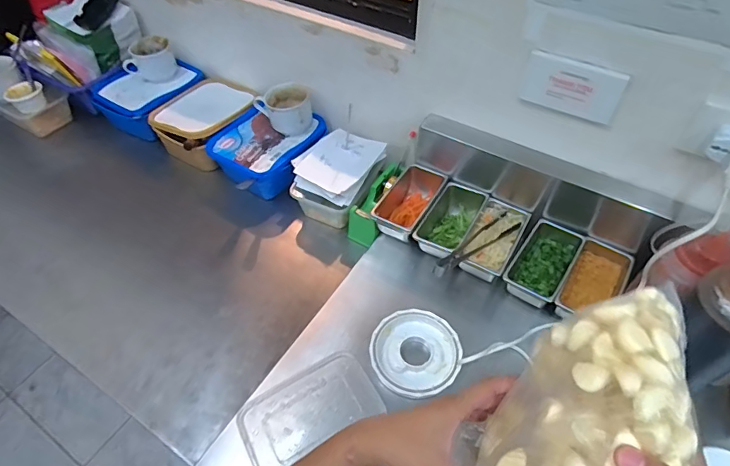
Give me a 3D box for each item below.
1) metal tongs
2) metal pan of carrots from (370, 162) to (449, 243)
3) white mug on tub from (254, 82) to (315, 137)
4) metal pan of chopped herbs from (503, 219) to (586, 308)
[{"bbox_3d":[0.166,0.012,0.666,0.183,0.029,0.036,-33,57,-23],"label":"metal tongs"},{"bbox_3d":[0.075,-0.047,0.766,0.085,0.066,0.149,24,56,20],"label":"metal pan of carrots"},{"bbox_3d":[-0.156,-0.236,0.866,0.110,0.069,0.078,-8,51,-5],"label":"white mug on tub"},{"bbox_3d":[0.270,0.050,0.682,0.074,0.053,0.140,30,58,23],"label":"metal pan of chopped herbs"}]

